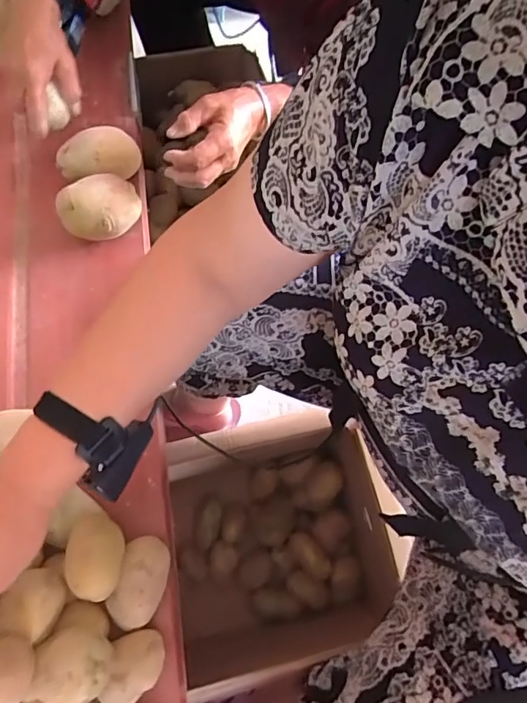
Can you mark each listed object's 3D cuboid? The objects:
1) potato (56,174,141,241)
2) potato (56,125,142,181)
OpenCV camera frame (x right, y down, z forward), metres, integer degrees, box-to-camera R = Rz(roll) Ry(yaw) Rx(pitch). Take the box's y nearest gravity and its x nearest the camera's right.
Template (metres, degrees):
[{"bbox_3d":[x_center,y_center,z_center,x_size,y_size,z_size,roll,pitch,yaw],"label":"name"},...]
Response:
[{"bbox_3d":[-0.191,-0.167,0.594,0.090,0.058,0.063,-26,75,-9],"label":"potato"},{"bbox_3d":[-0.199,-0.230,0.618,0.099,0.060,0.059,-21,74,-8],"label":"potato"}]

